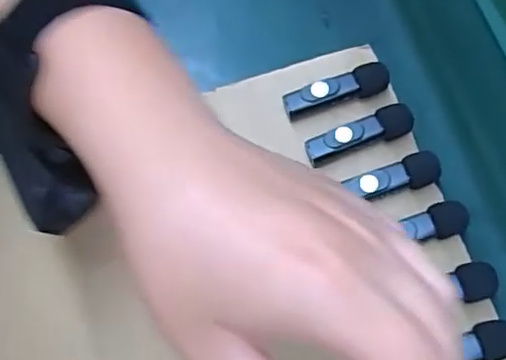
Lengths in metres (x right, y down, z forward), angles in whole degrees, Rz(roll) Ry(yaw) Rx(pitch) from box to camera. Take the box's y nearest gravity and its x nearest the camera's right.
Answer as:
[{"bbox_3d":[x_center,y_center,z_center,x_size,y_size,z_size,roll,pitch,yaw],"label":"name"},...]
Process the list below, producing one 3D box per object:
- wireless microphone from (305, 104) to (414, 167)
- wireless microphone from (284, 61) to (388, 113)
[{"bbox_3d":[0.064,-0.026,0.353,0.061,0.012,0.018,-19,71,-6],"label":"wireless microphone"},{"bbox_3d":[0.051,-0.055,0.367,0.065,0.017,0.016,-12,71,-4],"label":"wireless microphone"}]

